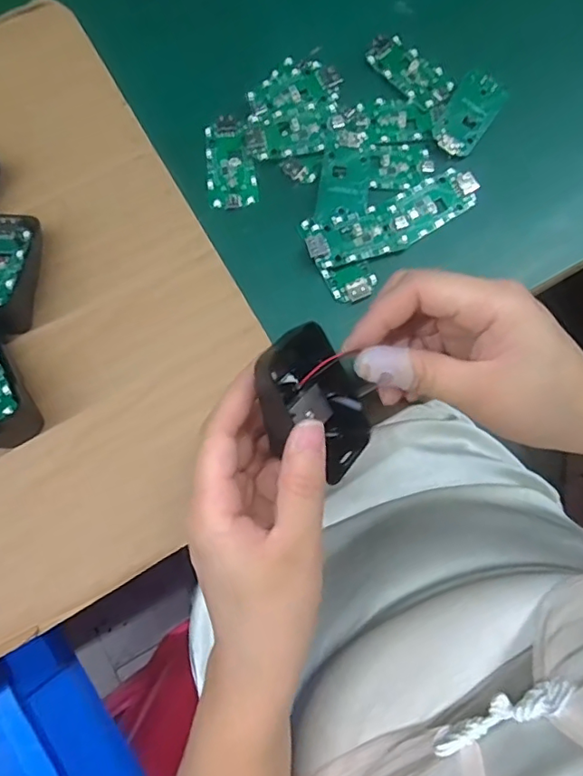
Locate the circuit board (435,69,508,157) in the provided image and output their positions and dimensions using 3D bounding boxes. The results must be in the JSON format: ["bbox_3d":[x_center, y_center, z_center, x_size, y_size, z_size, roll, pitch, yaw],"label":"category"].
[{"bbox_3d":[0.117,-0.181,0.349,0.031,0.005,0.064,31,81,6],"label":"circuit board"}]

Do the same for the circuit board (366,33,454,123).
[{"bbox_3d":[0.081,-0.211,0.356,0.030,0.005,0.069,-44,82,-7],"label":"circuit board"}]

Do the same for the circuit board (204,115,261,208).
[{"bbox_3d":[-0.041,-0.147,0.344,0.031,0.005,0.062,-10,79,-1],"label":"circuit board"}]

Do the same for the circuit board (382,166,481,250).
[{"bbox_3d":[0.086,-0.116,0.338,0.069,0.007,0.031,-34,81,-6],"label":"circuit board"}]

